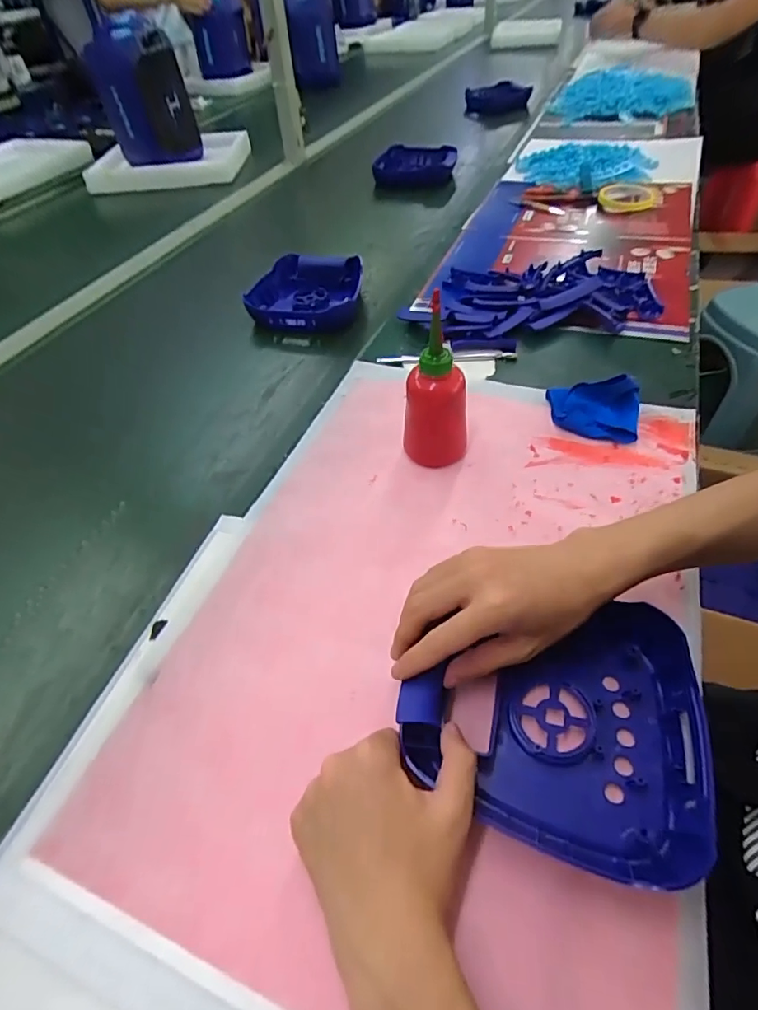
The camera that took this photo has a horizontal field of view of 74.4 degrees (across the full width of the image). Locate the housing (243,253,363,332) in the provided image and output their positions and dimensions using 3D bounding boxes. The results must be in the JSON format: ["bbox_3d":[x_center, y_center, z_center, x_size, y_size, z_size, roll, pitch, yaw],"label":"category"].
[{"bbox_3d":[-0.112,-0.322,0.773,0.167,0.061,0.167,-3,49,2],"label":"housing"}]

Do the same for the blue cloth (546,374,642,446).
[{"bbox_3d":[0.235,-0.107,0.535,0.095,0.035,0.084,4,49,8],"label":"blue cloth"}]

